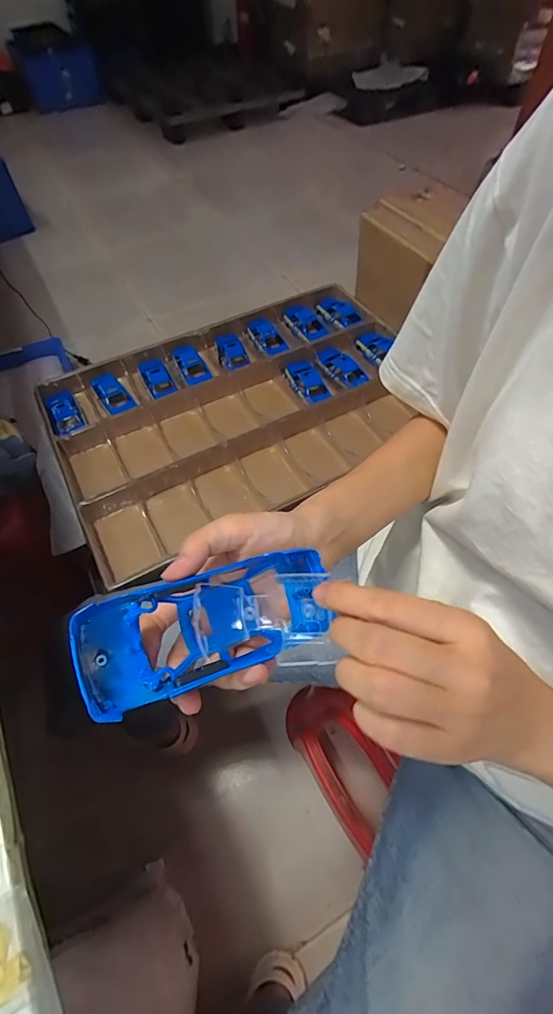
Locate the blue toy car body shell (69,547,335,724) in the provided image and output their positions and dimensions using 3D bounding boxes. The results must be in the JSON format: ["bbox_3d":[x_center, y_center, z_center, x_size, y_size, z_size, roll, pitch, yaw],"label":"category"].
[{"bbox_3d":[-0.035,0.063,0.237,0.129,0.051,0.054,-16,57,-19],"label":"blue toy car body shell"}]

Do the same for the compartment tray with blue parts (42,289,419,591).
[{"bbox_3d":[-0.050,-0.157,0.808,0.640,0.121,0.437,-28,60,-17],"label":"compartment tray with blue parts"}]

